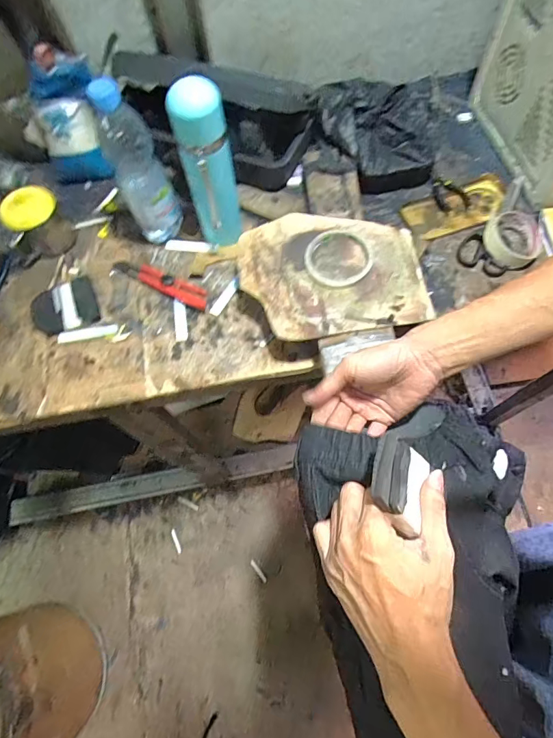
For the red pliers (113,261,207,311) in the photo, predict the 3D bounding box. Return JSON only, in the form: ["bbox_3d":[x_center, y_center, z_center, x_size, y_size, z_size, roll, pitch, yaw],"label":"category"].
[{"bbox_3d":[-0.179,-0.136,0.660,0.176,0.016,0.032,27,71,14],"label":"red pliers"}]

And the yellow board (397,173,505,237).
[{"bbox_3d":[0.305,-0.271,0.713,0.187,0.016,0.081,-21,67,-6],"label":"yellow board"}]

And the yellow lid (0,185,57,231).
[{"bbox_3d":[-0.376,-0.244,0.640,0.084,0.017,0.063,-36,90,-14],"label":"yellow lid"}]

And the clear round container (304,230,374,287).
[{"bbox_3d":[0.087,-0.156,0.593,0.094,0.013,0.092,-1,67,3],"label":"clear round container"}]

